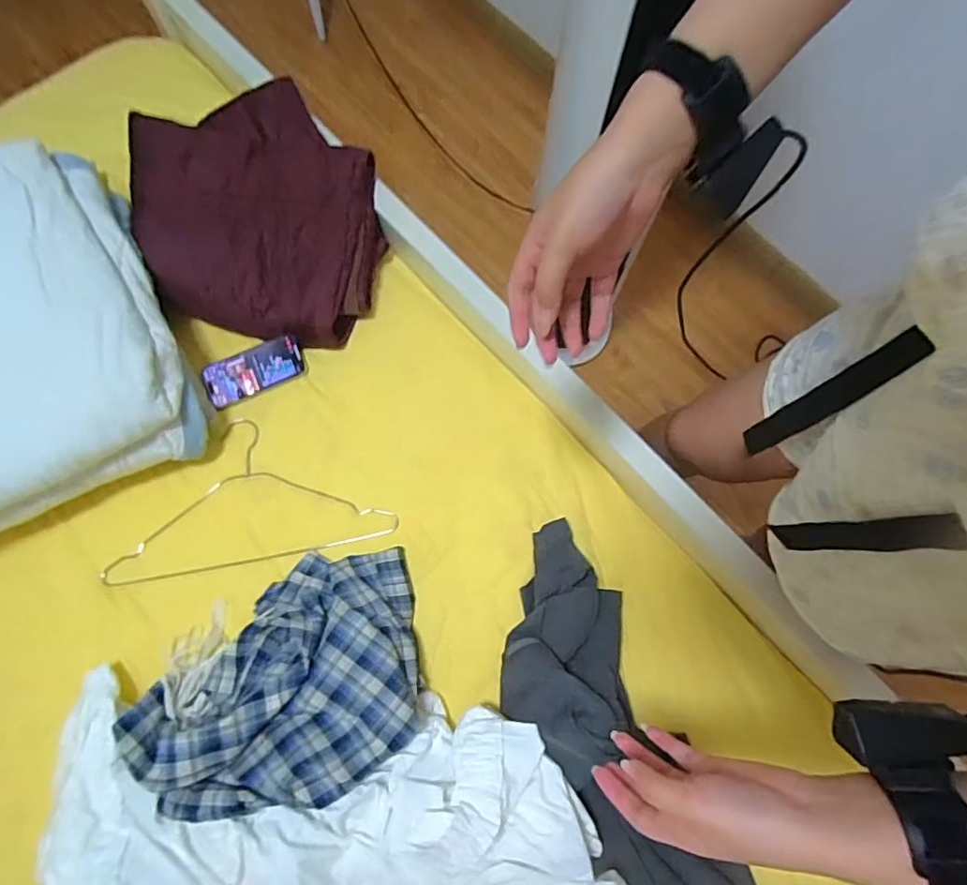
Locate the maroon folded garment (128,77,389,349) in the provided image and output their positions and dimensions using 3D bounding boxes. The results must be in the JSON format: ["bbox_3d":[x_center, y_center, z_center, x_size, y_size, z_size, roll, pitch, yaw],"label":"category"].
[{"bbox_3d":[-0.324,-0.343,0.828,0.334,0.080,0.423,-10,87,-8],"label":"maroon folded garment"}]

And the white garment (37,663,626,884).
[{"bbox_3d":[-0.157,0.406,0.597,0.653,0.076,0.268,13,74,2],"label":"white garment"}]

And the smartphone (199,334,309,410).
[{"bbox_3d":[-0.332,-0.105,0.808,0.144,0.013,0.068,-19,75,-7],"label":"smartphone"}]

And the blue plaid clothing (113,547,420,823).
[{"bbox_3d":[-0.236,0.268,0.657,0.313,0.091,0.262,-4,74,-3],"label":"blue plaid clothing"}]

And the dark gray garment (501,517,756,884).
[{"bbox_3d":[0.167,0.388,0.631,0.190,0.101,0.605,-21,76,-7],"label":"dark gray garment"}]

